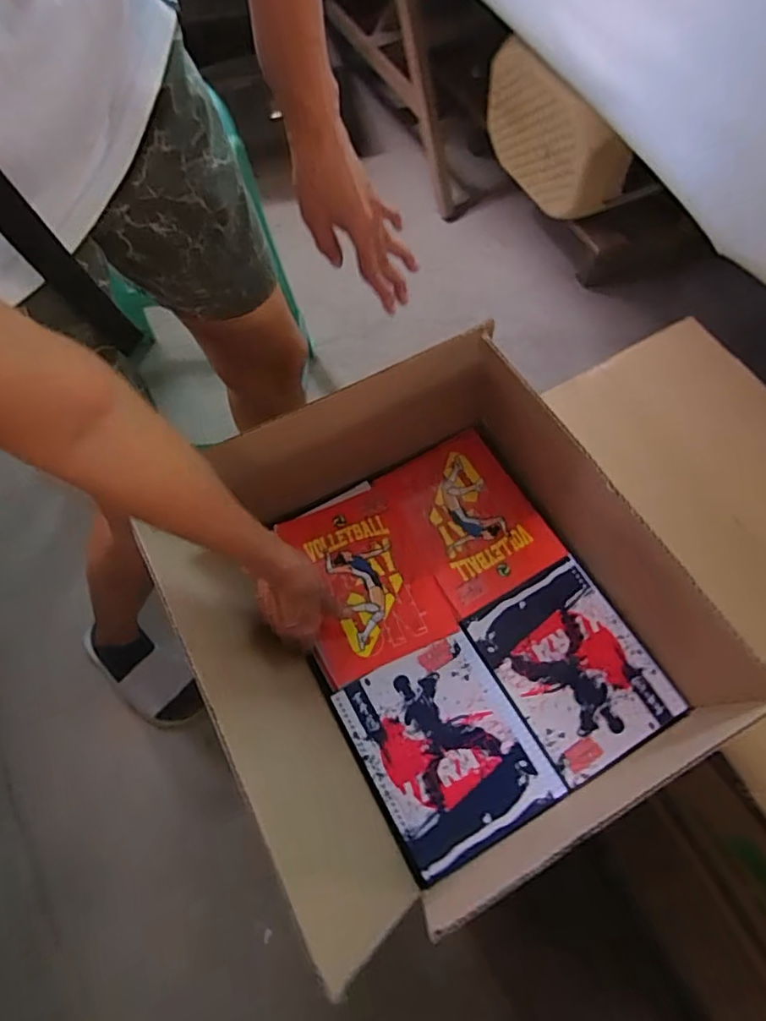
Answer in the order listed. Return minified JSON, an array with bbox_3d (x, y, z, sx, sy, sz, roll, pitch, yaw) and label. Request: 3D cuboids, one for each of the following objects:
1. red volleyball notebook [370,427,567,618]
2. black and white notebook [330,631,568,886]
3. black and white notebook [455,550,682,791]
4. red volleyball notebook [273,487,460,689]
[{"bbox_3d":[0.098,0.006,0.692,0.144,0.007,0.194,-28,69,-12],"label":"red volleyball notebook"},{"bbox_3d":[0.061,0.239,0.595,0.159,0.008,0.192,-27,69,-11],"label":"black and white notebook"},{"bbox_3d":[0.198,0.164,0.622,0.145,0.006,0.192,-28,69,-12],"label":"black and white notebook"},{"bbox_3d":[-0.025,0.077,0.672,0.146,0.007,0.199,-23,68,-10],"label":"red volleyball notebook"}]

